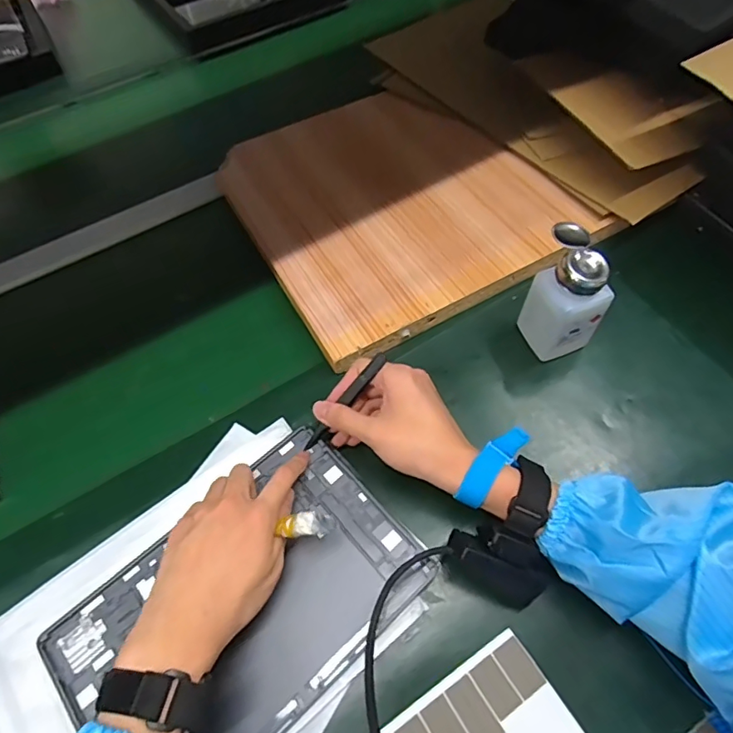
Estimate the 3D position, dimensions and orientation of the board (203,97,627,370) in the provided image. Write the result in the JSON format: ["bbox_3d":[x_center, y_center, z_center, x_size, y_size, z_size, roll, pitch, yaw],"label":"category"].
[{"bbox_3d":[0.023,-0.204,0.584,0.325,0.019,0.363,-27,60,-12],"label":"board"}]

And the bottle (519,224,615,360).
[{"bbox_3d":[0.175,-0.060,0.450,0.052,0.110,0.074,-22,61,-11],"label":"bottle"}]

